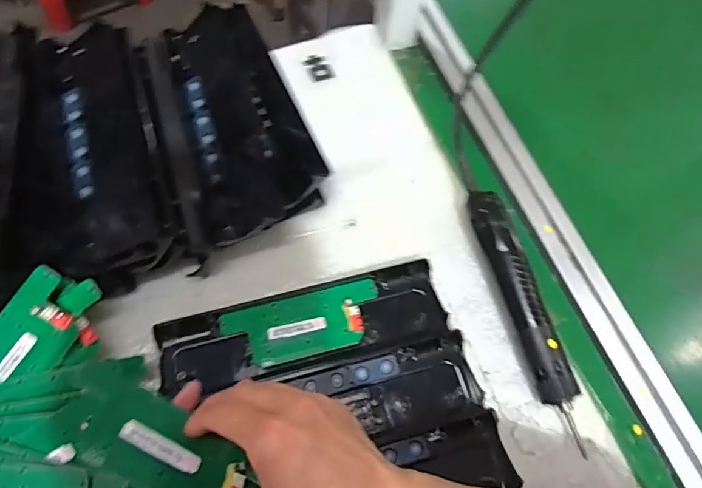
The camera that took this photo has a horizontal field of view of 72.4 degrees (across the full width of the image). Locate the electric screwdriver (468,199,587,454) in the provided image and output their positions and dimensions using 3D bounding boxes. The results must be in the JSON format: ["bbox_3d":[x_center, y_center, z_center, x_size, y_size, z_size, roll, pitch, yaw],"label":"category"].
[{"bbox_3d":[0.154,0.058,0.429,0.032,0.040,0.226,-11,66,-8],"label":"electric screwdriver"}]

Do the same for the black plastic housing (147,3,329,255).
[{"bbox_3d":[-0.118,-0.114,0.480,0.126,0.072,0.243,-19,67,-11],"label":"black plastic housing"}]

